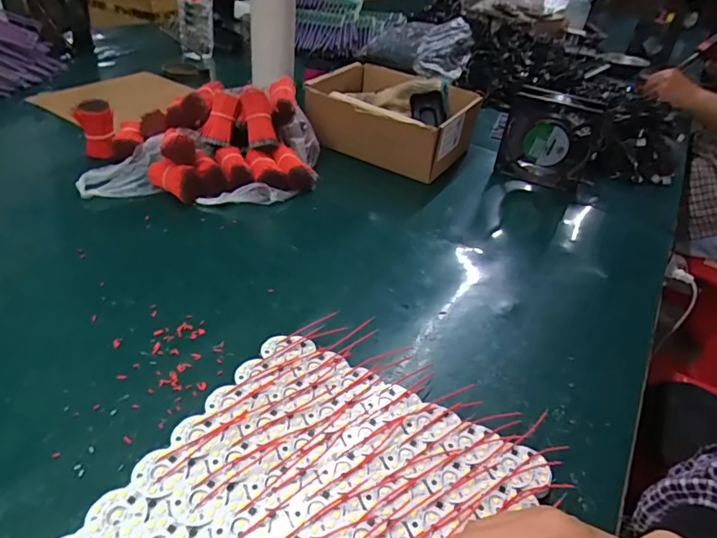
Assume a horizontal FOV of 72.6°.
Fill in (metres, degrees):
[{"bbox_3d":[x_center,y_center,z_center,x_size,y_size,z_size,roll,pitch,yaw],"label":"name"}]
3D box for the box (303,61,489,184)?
[{"bbox_3d":[0.046,-0.217,0.738,0.222,0.108,0.162,22,39,19],"label":"box"}]

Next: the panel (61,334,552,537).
[{"bbox_3d":[-0.020,0.144,0.288,0.216,0.017,0.213,23,39,20],"label":"panel"}]

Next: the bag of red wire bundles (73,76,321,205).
[{"bbox_3d":[-0.200,-0.169,0.634,0.292,0.107,0.201,0,37,-10],"label":"bag of red wire bundles"}]

